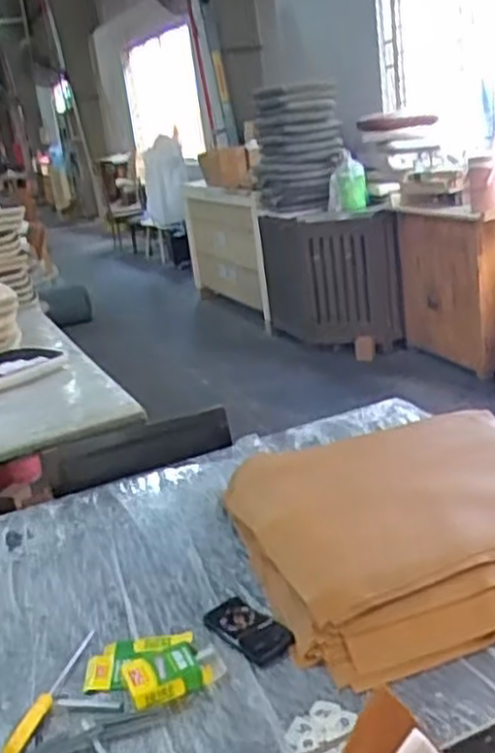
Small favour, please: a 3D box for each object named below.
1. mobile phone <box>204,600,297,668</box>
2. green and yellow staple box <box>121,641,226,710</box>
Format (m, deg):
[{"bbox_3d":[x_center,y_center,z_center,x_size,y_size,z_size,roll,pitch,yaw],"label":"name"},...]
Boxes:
[{"bbox_3d":[-0.001,0.413,1.273,0.074,0.014,0.182,-34,31,-27],"label":"mobile phone"},{"bbox_3d":[-0.112,0.451,1.193,0.146,0.033,0.084,-13,20,-16],"label":"green and yellow staple box"}]

